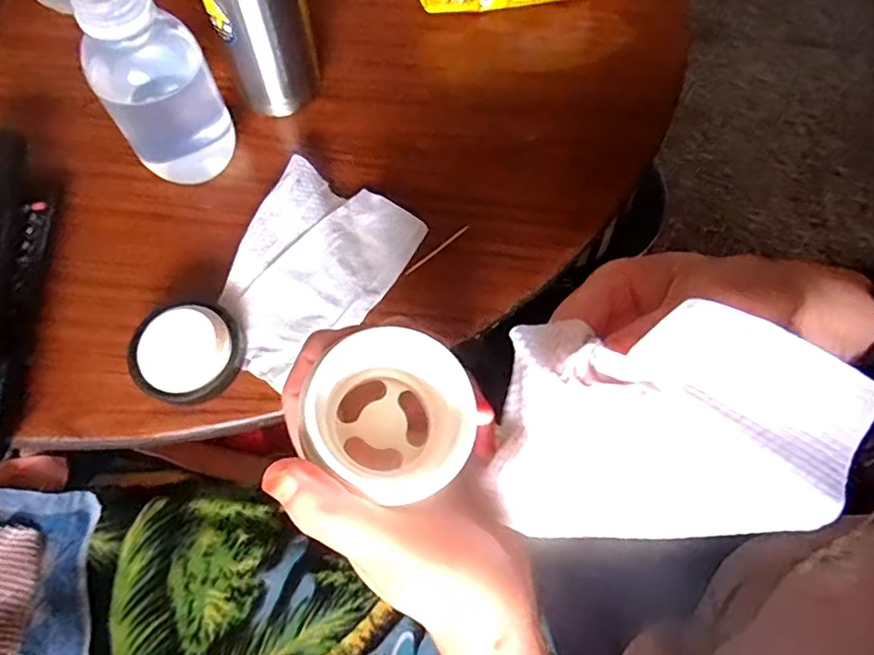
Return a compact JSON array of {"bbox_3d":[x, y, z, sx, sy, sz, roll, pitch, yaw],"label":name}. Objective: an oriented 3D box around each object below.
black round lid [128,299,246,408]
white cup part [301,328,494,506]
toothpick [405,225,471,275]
[{"bbox_3d":[-0.151,0.014,0.342,0.057,0.025,0.064,43,71,16],"label":"black round lid"},{"bbox_3d":[-0.016,0.034,0.216,0.058,0.033,0.059,1,66,-1],"label":"white cup part"},{"bbox_3d":[0.000,-0.054,0.388,0.058,0.004,0.004,-39,72,-17],"label":"toothpick"}]

